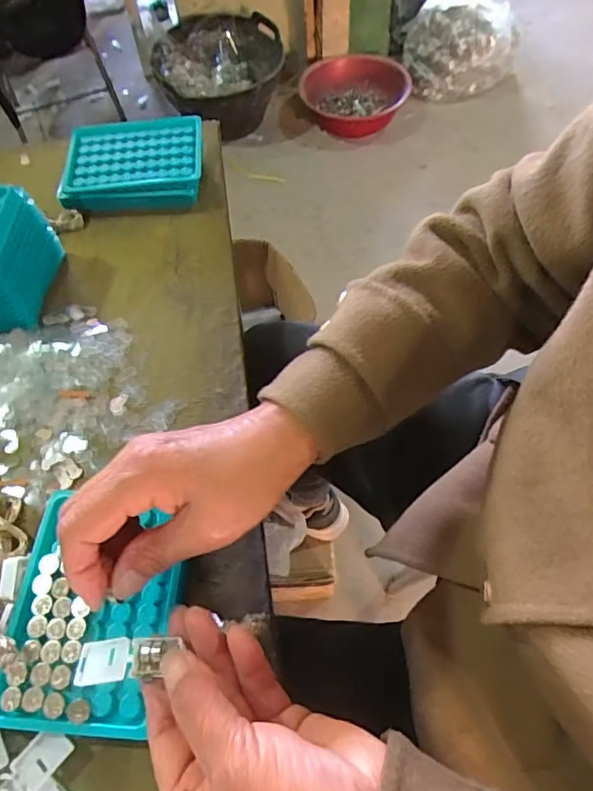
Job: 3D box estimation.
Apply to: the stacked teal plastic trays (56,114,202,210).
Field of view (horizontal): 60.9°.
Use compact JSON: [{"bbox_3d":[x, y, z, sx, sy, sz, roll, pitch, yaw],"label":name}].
[{"bbox_3d":[-0.157,-0.227,0.492,0.129,0.032,0.092,-5,59,-3],"label":"stacked teal plastic trays"}]

